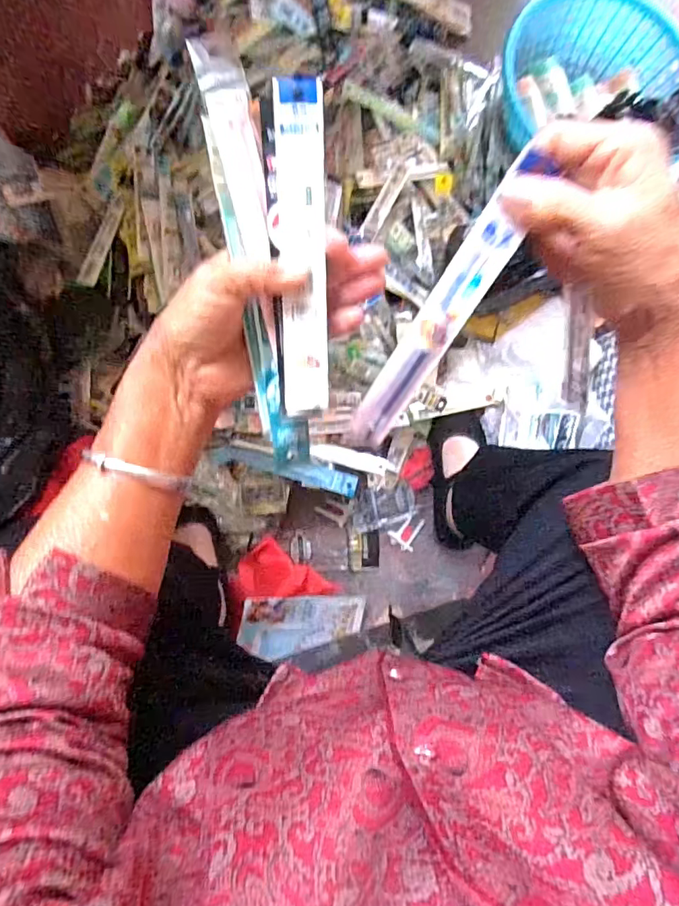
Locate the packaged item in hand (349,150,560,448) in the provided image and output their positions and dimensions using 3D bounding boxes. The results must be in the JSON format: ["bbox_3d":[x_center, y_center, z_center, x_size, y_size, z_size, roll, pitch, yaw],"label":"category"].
[{"bbox_3d":[0.055,-0.074,0.278,0.024,0.005,0.172,29,118,-3],"label":"packaged item in hand"}]

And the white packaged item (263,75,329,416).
[{"bbox_3d":[-0.022,-0.113,0.283,0.031,0.004,0.179,-3,97,-7],"label":"white packaged item"}]

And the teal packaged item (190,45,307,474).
[{"bbox_3d":[-0.047,-0.104,0.284,0.026,0.011,0.227,-10,101,-8],"label":"teal packaged item"}]

